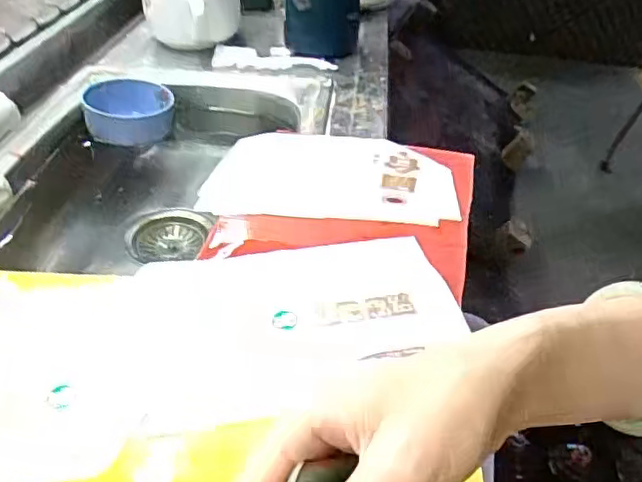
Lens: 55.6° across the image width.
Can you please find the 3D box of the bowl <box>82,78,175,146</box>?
[{"bbox_3d":[-0.244,-0.167,0.776,0.104,0.048,0.100,1,37,-1],"label":"bowl"}]

